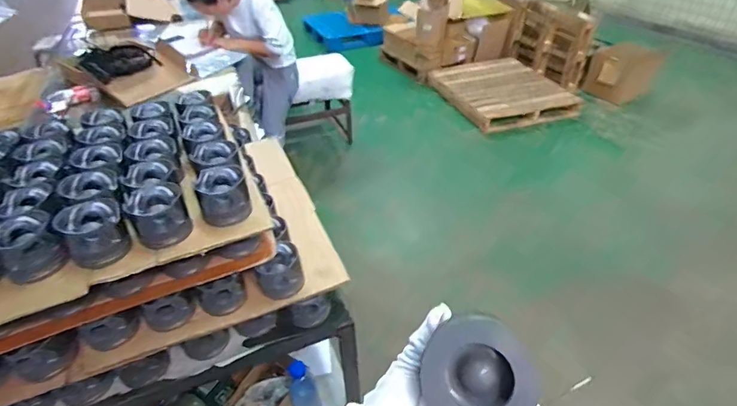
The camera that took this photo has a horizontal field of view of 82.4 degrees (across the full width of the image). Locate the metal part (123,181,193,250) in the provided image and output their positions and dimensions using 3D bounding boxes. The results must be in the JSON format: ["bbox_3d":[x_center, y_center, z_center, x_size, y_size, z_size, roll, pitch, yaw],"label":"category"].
[{"bbox_3d":[-0.360,0.020,0.723,0.089,0.072,0.086,-24,44,-25],"label":"metal part"}]

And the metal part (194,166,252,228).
[{"bbox_3d":[-0.262,-0.014,0.763,0.087,0.071,0.084,-18,41,-19],"label":"metal part"}]

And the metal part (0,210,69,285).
[{"bbox_3d":[-0.542,0.068,0.669,0.086,0.070,0.094,-31,47,-31],"label":"metal part"}]

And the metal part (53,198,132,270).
[{"bbox_3d":[-0.446,0.048,0.689,0.087,0.070,0.090,-28,45,-28],"label":"metal part"}]

